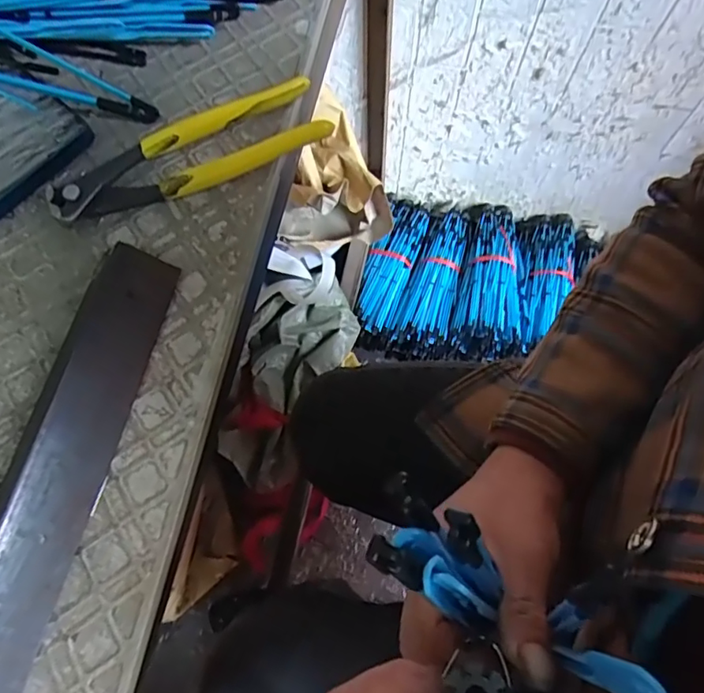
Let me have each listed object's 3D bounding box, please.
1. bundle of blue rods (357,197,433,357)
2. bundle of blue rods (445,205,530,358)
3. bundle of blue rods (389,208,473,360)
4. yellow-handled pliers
[{"bbox_3d":[0.082,-0.164,1.088,0.098,0.080,0.338,14,71,6],"label":"bundle of blue rods"},{"bbox_3d":[0.273,-0.136,1.049,0.144,0.083,0.325,11,71,5],"label":"bundle of blue rods"},{"bbox_3d":[0.166,-0.143,1.070,0.095,0.090,0.325,14,71,6],"label":"bundle of blue rods"},{"bbox_3d":[-0.095,-0.114,0.317,0.163,0.018,0.046,-23,72,-7],"label":"yellow-handled pliers"}]

